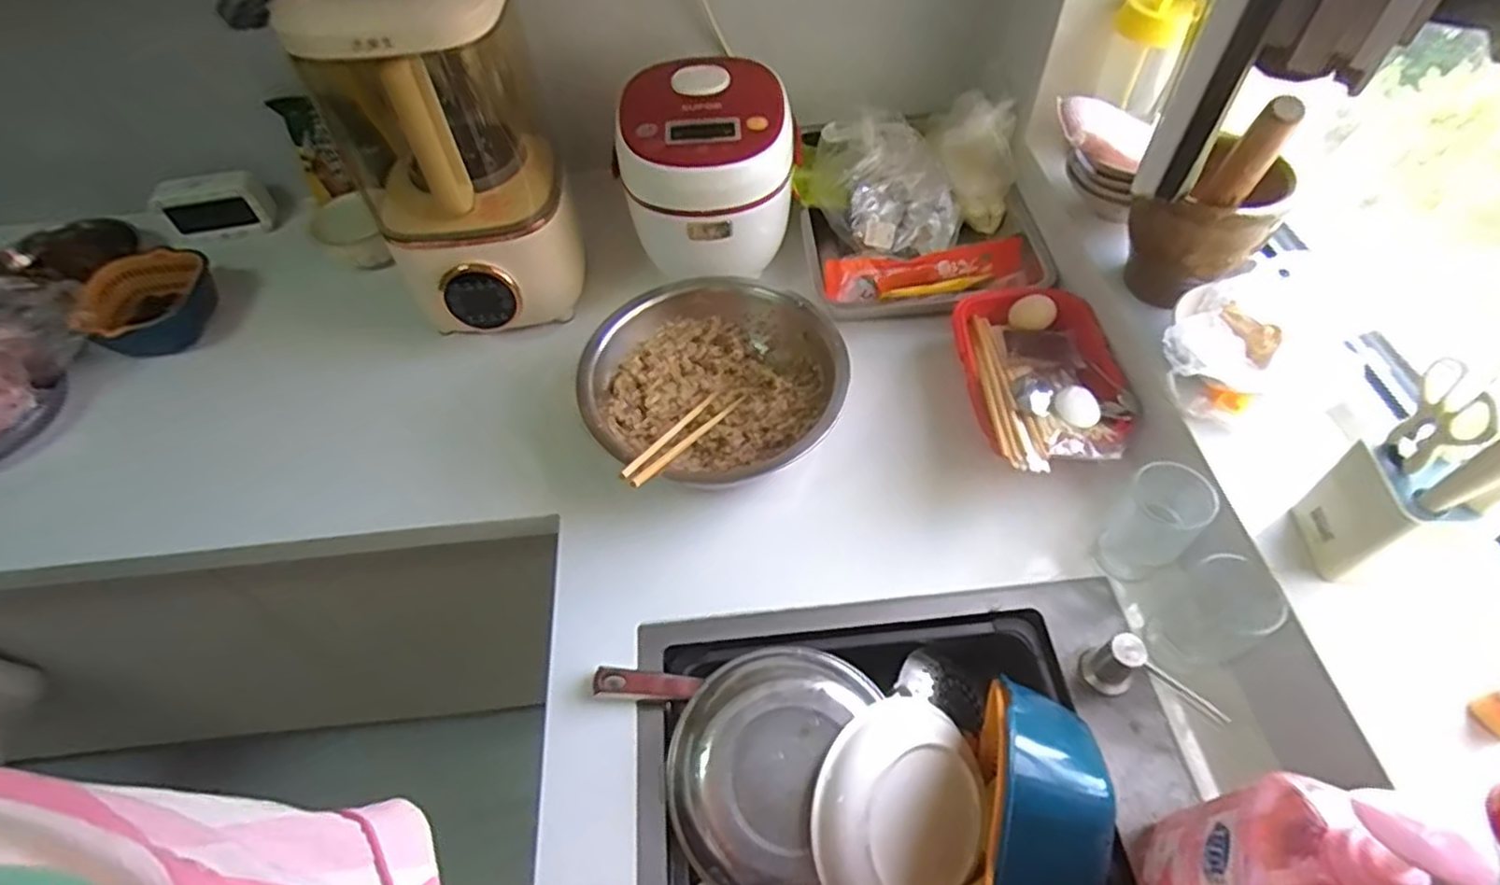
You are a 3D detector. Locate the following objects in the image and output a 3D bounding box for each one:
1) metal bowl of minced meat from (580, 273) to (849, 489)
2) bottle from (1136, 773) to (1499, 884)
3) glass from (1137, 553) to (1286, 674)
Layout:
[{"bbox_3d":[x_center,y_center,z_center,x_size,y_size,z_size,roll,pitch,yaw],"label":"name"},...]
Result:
[{"bbox_3d":[-0.036,-0.060,0.775,0.261,0.084,0.257,-1,55,2],"label":"metal bowl of minced meat"},{"bbox_3d":[0.303,0.261,0.417,0.061,0.268,0.096,-17,56,-9],"label":"bottle"},{"bbox_3d":[0.396,0.147,0.612,0.066,0.126,0.061,-39,62,-22],"label":"glass"}]

